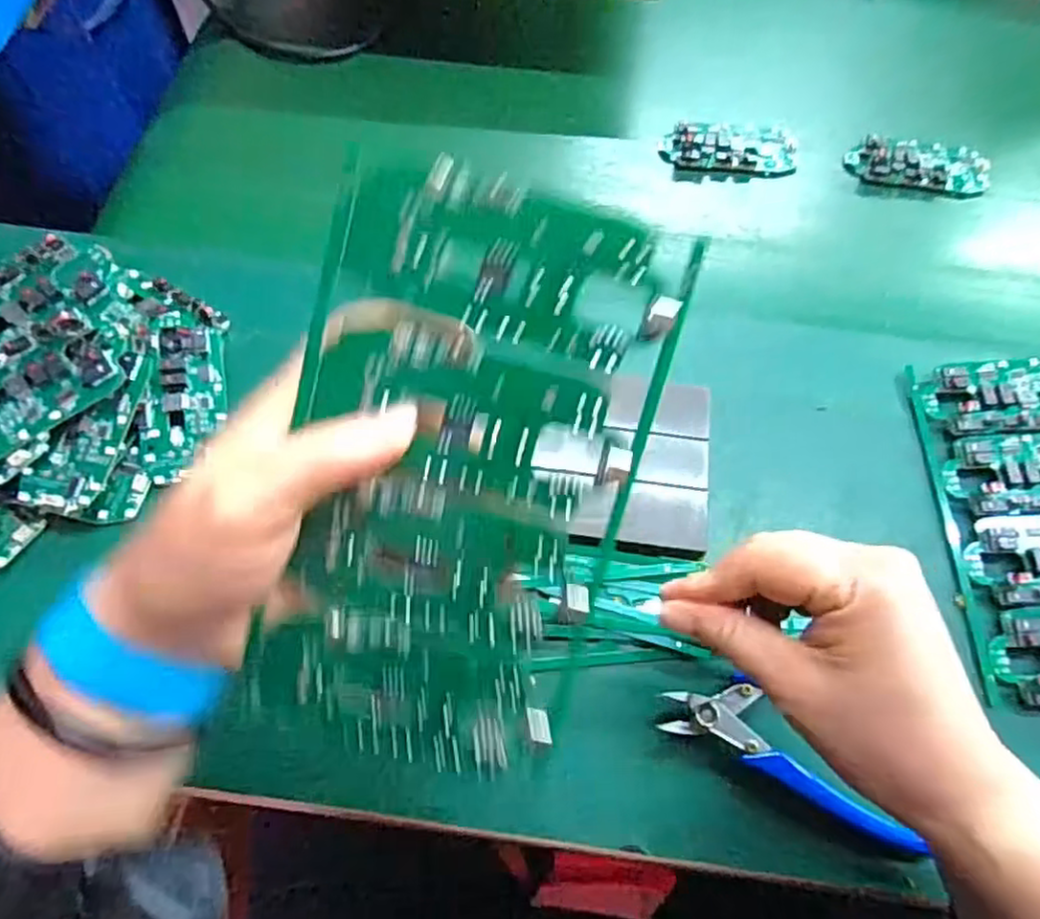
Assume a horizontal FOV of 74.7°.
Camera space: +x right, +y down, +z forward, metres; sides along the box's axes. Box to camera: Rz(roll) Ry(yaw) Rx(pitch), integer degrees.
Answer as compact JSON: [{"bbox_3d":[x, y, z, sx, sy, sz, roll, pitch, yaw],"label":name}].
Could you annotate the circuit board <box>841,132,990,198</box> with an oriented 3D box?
[{"bbox_3d":[0.289,-0.215,0.496,0.099,0.011,0.047,7,68,3],"label":"circuit board"}]

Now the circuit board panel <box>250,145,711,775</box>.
[{"bbox_3d":[-0.019,0.011,0.218,0.105,0.004,0.186,13,101,-5],"label":"circuit board panel"}]

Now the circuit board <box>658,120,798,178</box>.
[{"bbox_3d":[0.153,-0.230,0.496,0.097,0.010,0.047,2,67,1],"label":"circuit board"}]

